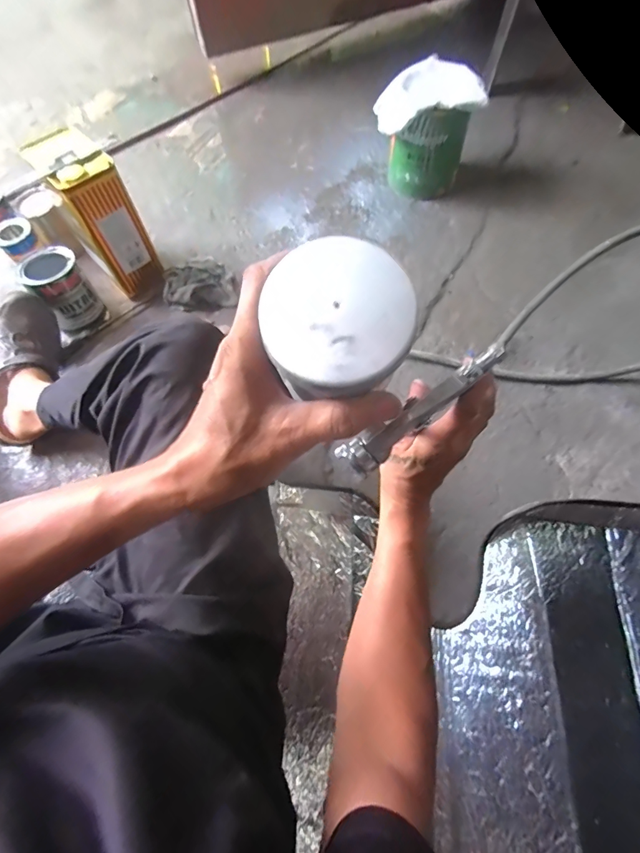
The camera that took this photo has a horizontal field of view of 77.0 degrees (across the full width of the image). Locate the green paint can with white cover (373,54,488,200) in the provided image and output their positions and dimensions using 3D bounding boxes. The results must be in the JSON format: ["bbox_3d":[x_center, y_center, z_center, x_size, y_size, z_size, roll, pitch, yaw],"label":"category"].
[{"bbox_3d":[0.237,-0.663,0.914,0.185,0.203,0.172,-1,64,3],"label":"green paint can with white cover"}]

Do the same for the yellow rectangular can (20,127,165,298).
[{"bbox_3d":[-0.418,-0.399,0.790,0.119,0.246,0.168,-29,66,-10],"label":"yellow rectangular can"}]

